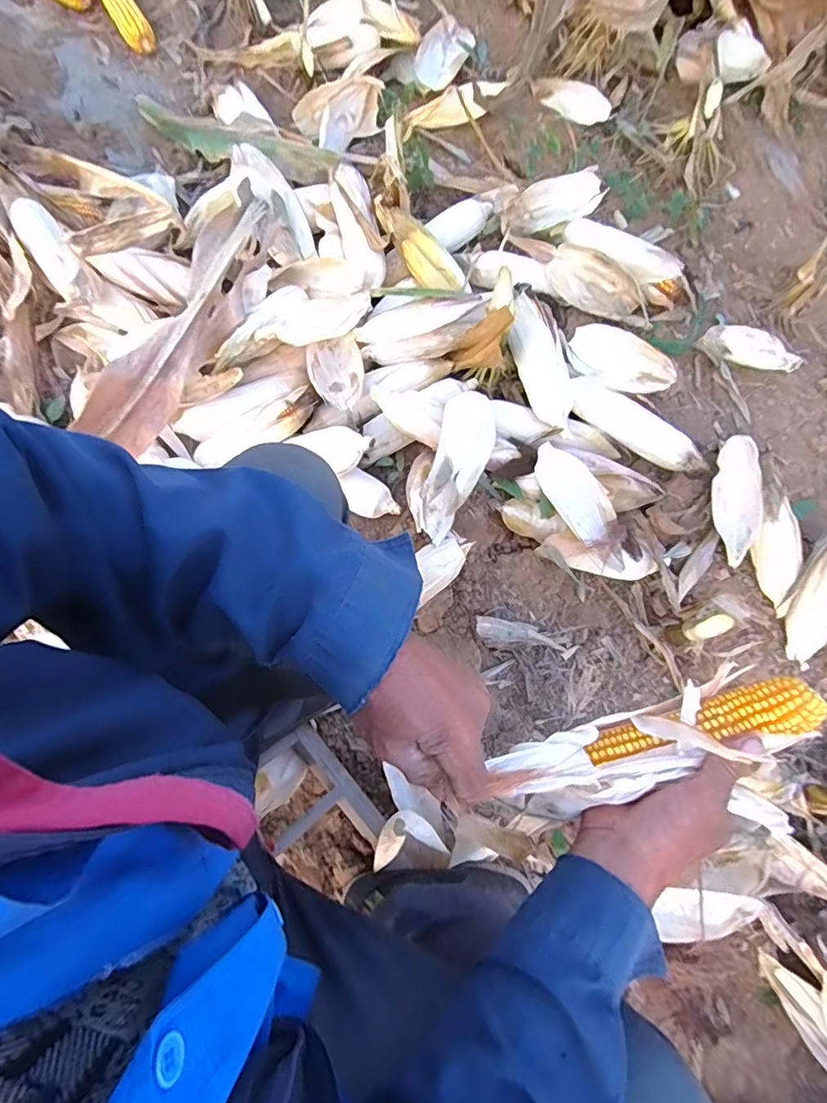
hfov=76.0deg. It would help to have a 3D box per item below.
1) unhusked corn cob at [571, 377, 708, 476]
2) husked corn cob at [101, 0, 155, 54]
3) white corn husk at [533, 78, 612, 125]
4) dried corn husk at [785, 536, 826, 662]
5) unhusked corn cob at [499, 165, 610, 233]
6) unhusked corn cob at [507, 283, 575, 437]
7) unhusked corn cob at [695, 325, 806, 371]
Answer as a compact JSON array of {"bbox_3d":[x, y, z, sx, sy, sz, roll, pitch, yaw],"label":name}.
[{"bbox_3d":[0.343,-0.187,0.823,0.237,0.044,0.061,32,78,6],"label":"unhusked corn cob"},{"bbox_3d":[-0.577,-1.081,1.038,0.064,0.042,0.229,-26,79,-8],"label":"husked corn cob"},{"bbox_3d":[0.295,-0.847,0.989,0.151,0.032,0.050,37,78,7],"label":"white corn husk"},{"bbox_3d":[0.592,0.066,0.772,0.053,0.054,0.208,12,102,2],"label":"dried corn husk"},{"bbox_3d":[0.240,-0.593,0.894,0.212,0.046,0.073,-28,79,-8],"label":"unhusked corn cob"},{"bbox_3d":[0.193,-0.304,0.822,0.080,0.049,0.267,-12,77,-4],"label":"unhusked corn cob"},{"bbox_3d":[0.555,-0.324,0.854,0.202,0.046,0.043,9,79,-12],"label":"unhusked corn cob"}]

